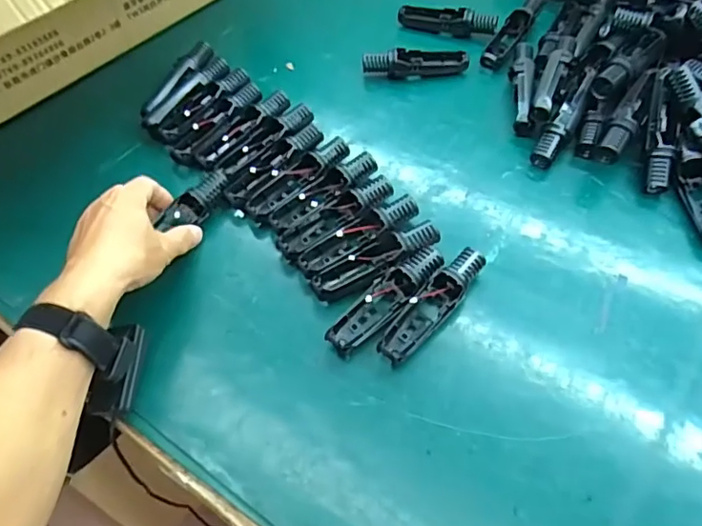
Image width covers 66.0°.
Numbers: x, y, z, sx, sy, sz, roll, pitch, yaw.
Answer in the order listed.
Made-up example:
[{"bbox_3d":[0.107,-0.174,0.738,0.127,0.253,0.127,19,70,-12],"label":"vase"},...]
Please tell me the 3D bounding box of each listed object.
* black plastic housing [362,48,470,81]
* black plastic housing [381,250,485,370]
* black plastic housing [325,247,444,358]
[{"bbox_3d":[0.075,-0.229,0.628,0.118,0.037,0.023,-4,57,2],"label":"black plastic housing"},{"bbox_3d":[0.069,0.035,0.455,0.118,0.032,0.030,-39,62,-19],"label":"black plastic housing"},{"bbox_3d":[0.031,0.031,0.460,0.031,0.030,0.119,39,68,25],"label":"black plastic housing"}]

